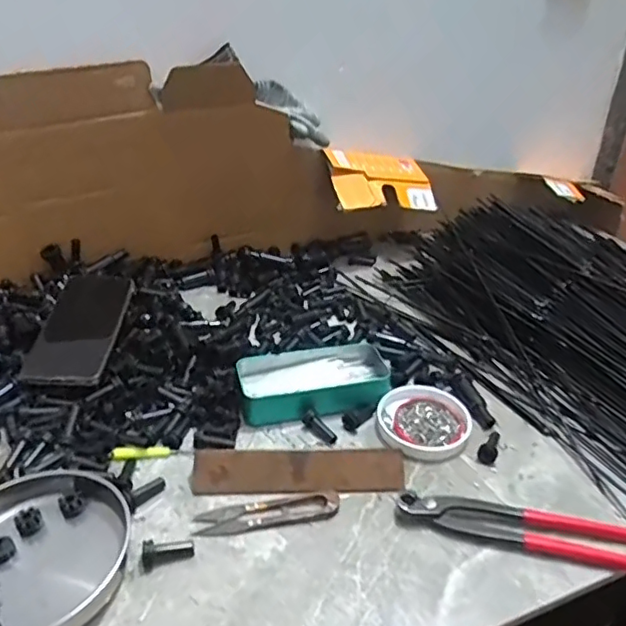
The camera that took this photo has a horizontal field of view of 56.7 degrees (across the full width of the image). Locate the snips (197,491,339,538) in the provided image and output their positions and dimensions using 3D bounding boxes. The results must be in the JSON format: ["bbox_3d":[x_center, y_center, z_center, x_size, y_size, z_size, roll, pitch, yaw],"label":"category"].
[{"bbox_3d":[-0.036,0.160,0.469,0.113,0.011,0.026,-6,33,-13],"label":"snips"}]

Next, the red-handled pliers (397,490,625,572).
[{"bbox_3d":[0.167,0.170,0.459,0.191,0.015,0.037,8,32,9],"label":"red-handled pliers"}]

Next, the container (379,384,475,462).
[{"bbox_3d":[0.108,0.104,0.564,0.088,0.012,0.089,3,32,-2],"label":"container"}]

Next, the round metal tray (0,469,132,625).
[{"bbox_3d":[-0.204,0.173,0.422,0.140,0.019,0.131,2,32,-1],"label":"round metal tray"}]

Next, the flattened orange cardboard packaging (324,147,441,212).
[{"bbox_3d":[0.100,-0.195,0.847,0.160,0.019,0.103,-3,59,-27],"label":"flattened orange cardboard packaging"}]

